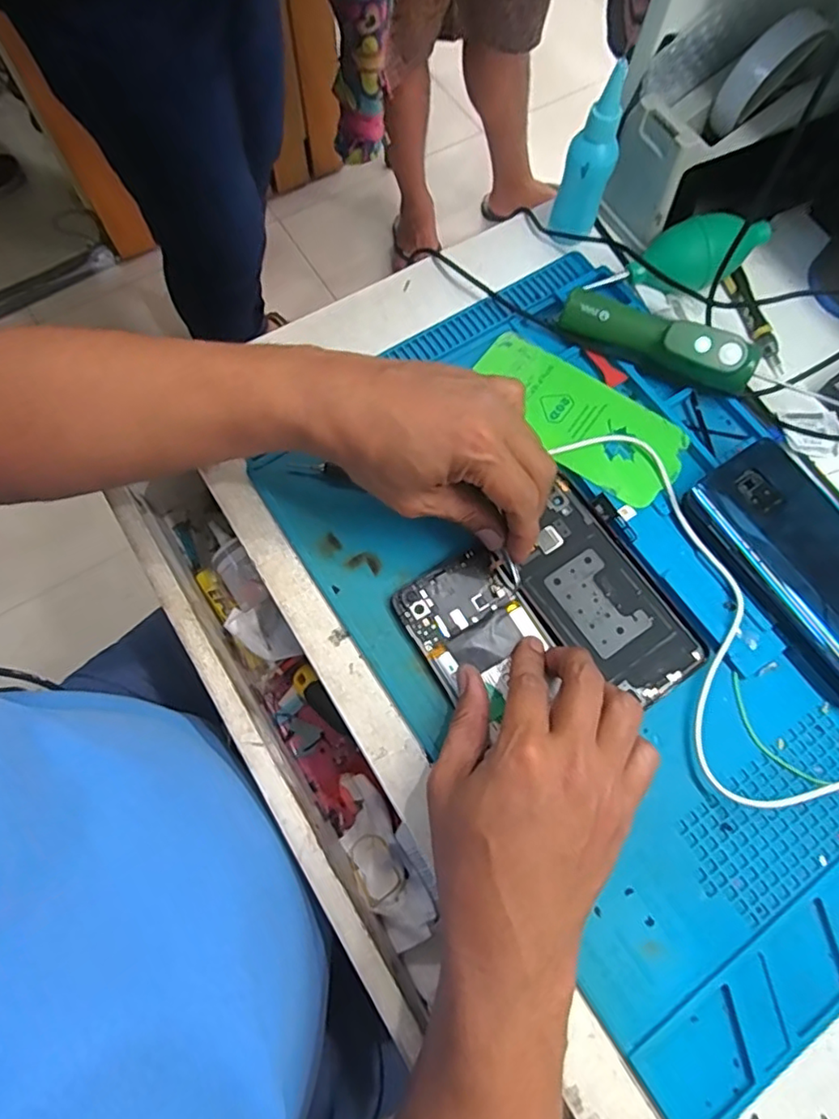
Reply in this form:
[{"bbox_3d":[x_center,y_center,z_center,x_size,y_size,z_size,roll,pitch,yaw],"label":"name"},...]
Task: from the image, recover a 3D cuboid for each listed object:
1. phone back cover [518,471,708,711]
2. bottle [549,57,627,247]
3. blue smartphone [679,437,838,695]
[{"bbox_3d":[0.113,0.025,0.384,0.073,0.007,0.140,-34,75,-12],"label":"phone back cover"},{"bbox_3d":[0.122,-0.283,0.433,0.034,0.114,0.027,14,71,4],"label":"bottle"},{"bbox_3d":[0.246,0.006,0.375,0.081,0.013,0.165,-33,77,-7],"label":"blue smartphone"}]

